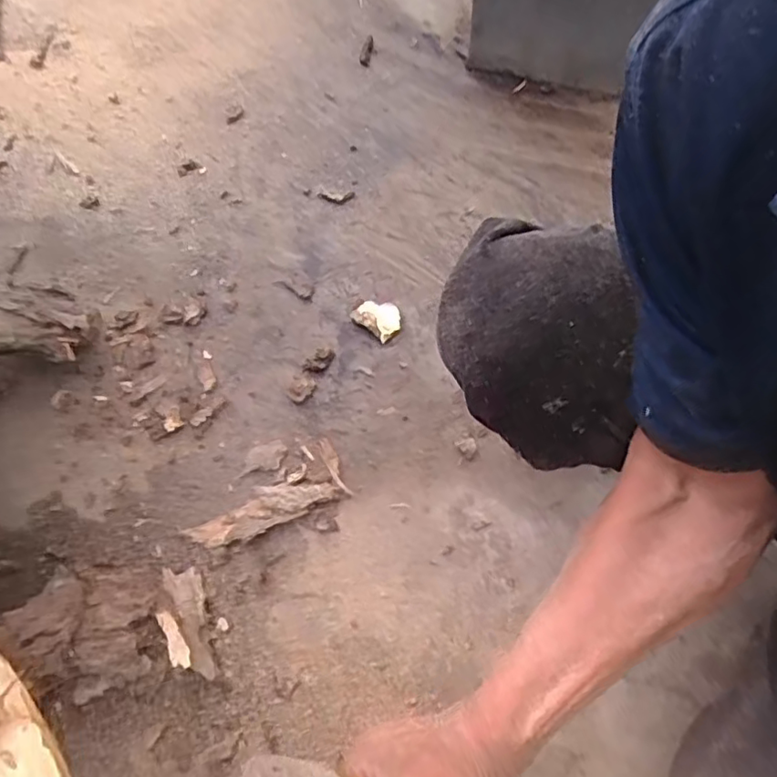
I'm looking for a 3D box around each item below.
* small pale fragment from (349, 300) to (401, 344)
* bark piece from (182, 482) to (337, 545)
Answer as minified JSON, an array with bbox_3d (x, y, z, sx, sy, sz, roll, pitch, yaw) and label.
[{"bbox_3d":[-0.012,-0.097,0.798,0.060,0.024,0.050,33,71,17],"label":"small pale fragment"},{"bbox_3d":[-0.147,0.142,0.691,0.175,0.015,0.048,-22,64,-8],"label":"bark piece"}]

